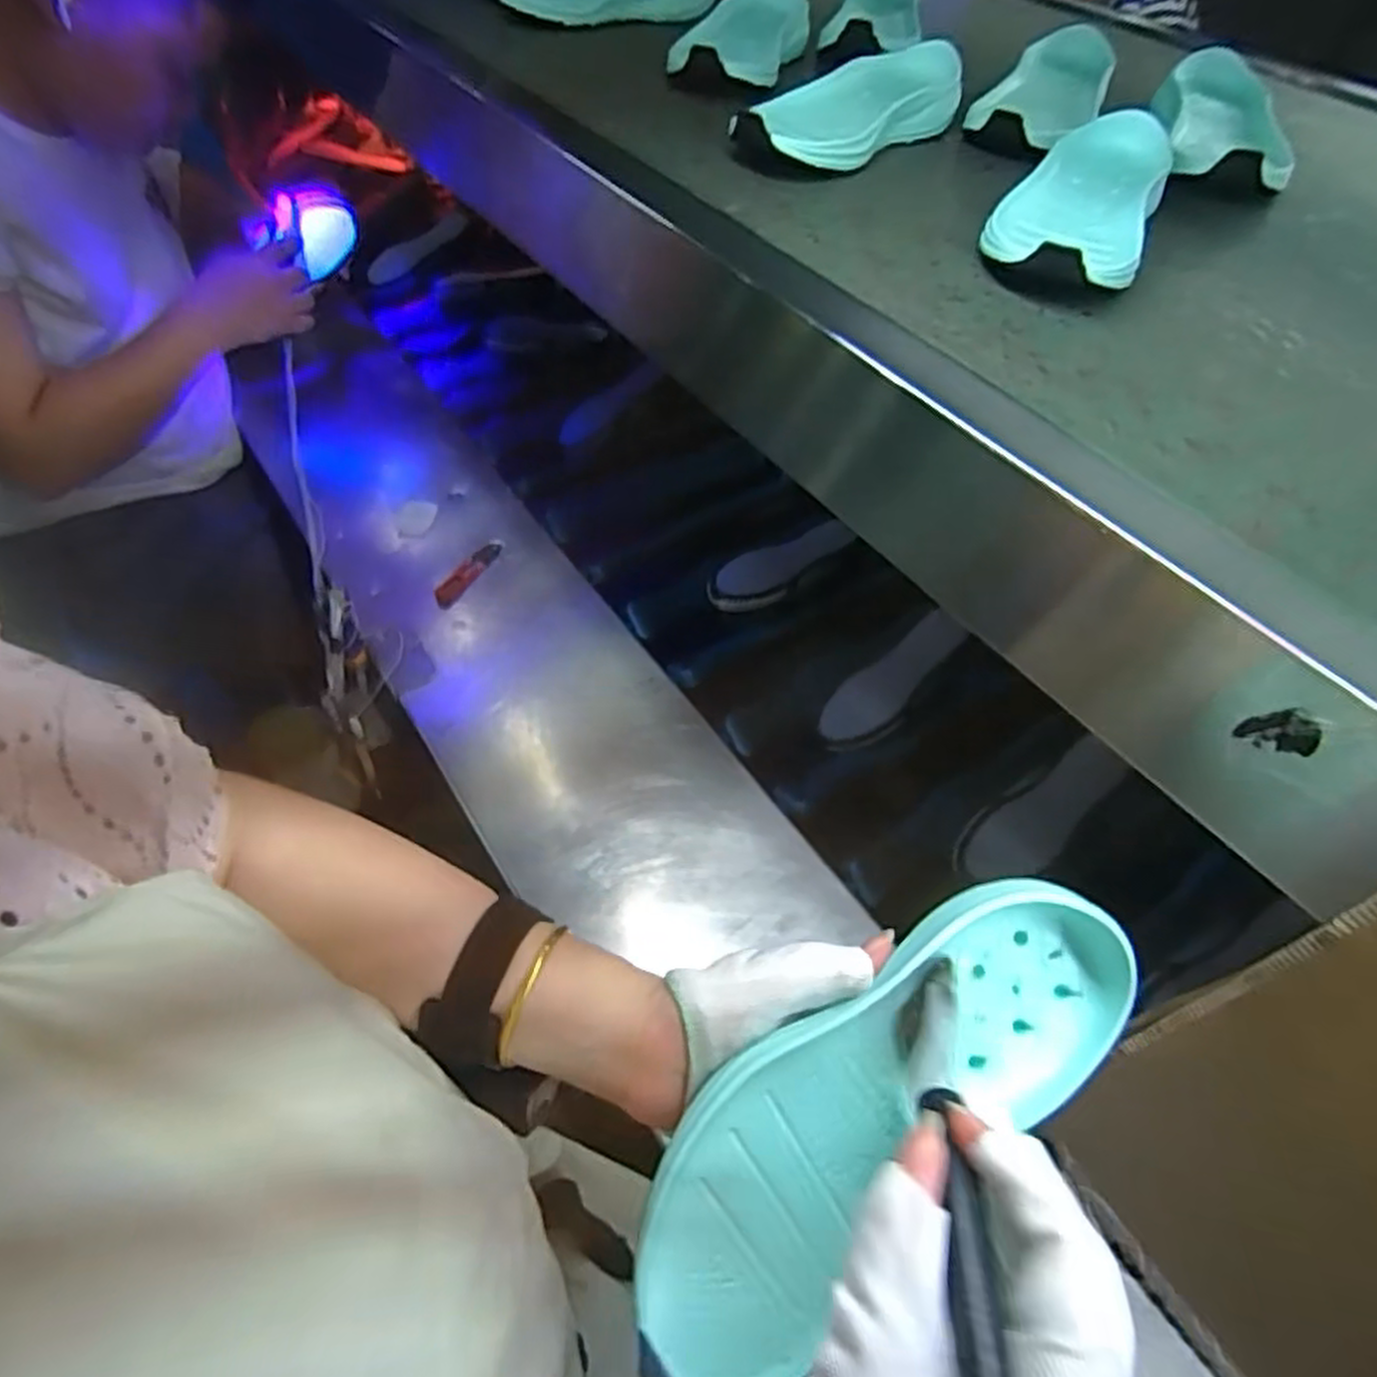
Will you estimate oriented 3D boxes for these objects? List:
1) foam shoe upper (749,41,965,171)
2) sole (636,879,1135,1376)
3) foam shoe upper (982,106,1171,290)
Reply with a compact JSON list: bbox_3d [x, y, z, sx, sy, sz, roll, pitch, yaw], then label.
[{"bbox_3d":[0.115,-0.429,0.563,0.200,0.047,0.090,-29,60,-24],"label":"foam shoe upper"},{"bbox_3d":[0.072,0.154,0.285,0.212,0.029,0.081,-35,62,-11],"label":"sole"},{"bbox_3d":[0.248,-0.307,0.484,0.087,0.042,0.232,24,54,14],"label":"foam shoe upper"}]

